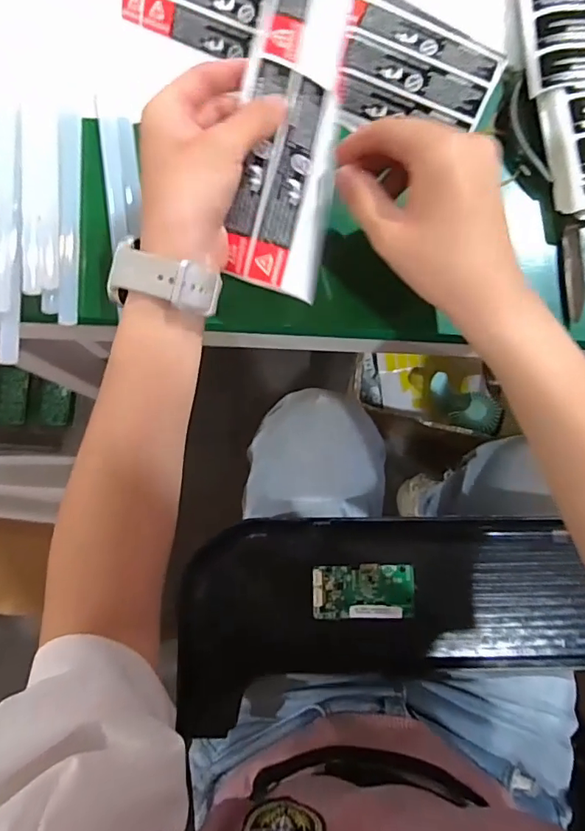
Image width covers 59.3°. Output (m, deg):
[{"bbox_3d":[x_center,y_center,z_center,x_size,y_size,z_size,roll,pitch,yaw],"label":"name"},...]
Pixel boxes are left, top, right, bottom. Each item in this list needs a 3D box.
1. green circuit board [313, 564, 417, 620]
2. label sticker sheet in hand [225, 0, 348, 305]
[{"bbox_3d":[0.068,0.167,0.487,0.095,0.009,0.048,0,82,0],"label":"green circuit board"},{"bbox_3d":[0.003,-0.195,0.300,0.055,0.026,0.237,8,96,1],"label":"label sticker sheet in hand"}]

